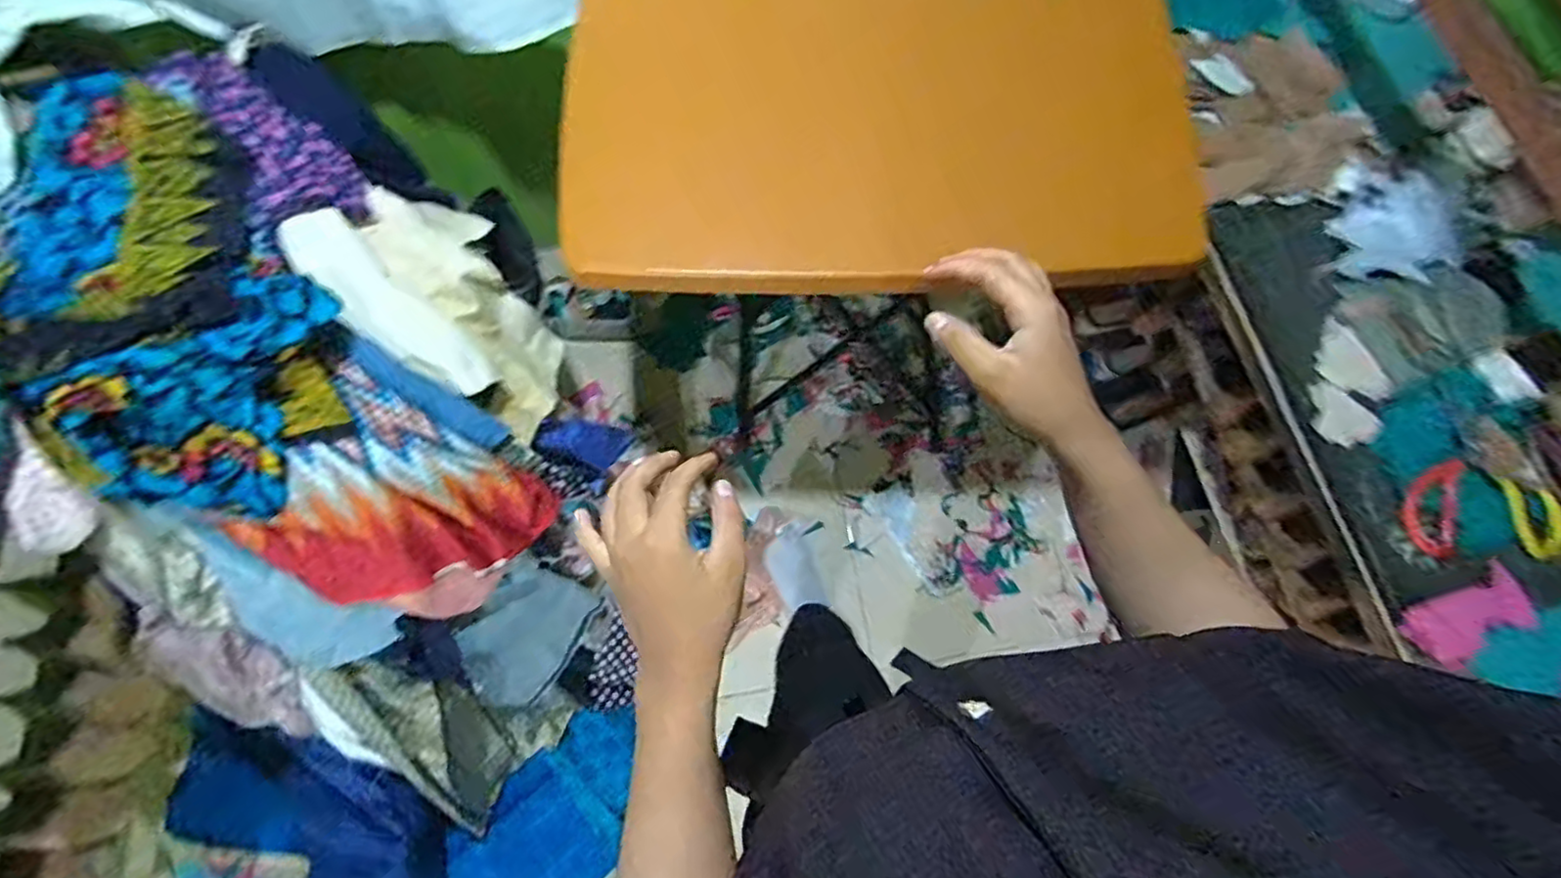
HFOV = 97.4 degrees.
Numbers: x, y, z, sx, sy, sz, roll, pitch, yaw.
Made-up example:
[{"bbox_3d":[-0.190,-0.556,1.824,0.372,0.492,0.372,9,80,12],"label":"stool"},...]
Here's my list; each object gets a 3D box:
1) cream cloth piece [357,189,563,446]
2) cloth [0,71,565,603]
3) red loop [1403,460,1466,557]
[{"bbox_3d":[-0.402,-0.179,0.917,0.067,0.347,0.168,-19,25,28],"label":"cream cloth piece"},{"bbox_3d":[-0.592,-0.058,0.766,0.312,0.221,0.693,-41,110,-12],"label":"cloth"},{"bbox_3d":[0.694,0.071,0.730,0.052,0.007,0.101,11,84,10],"label":"red loop"}]

